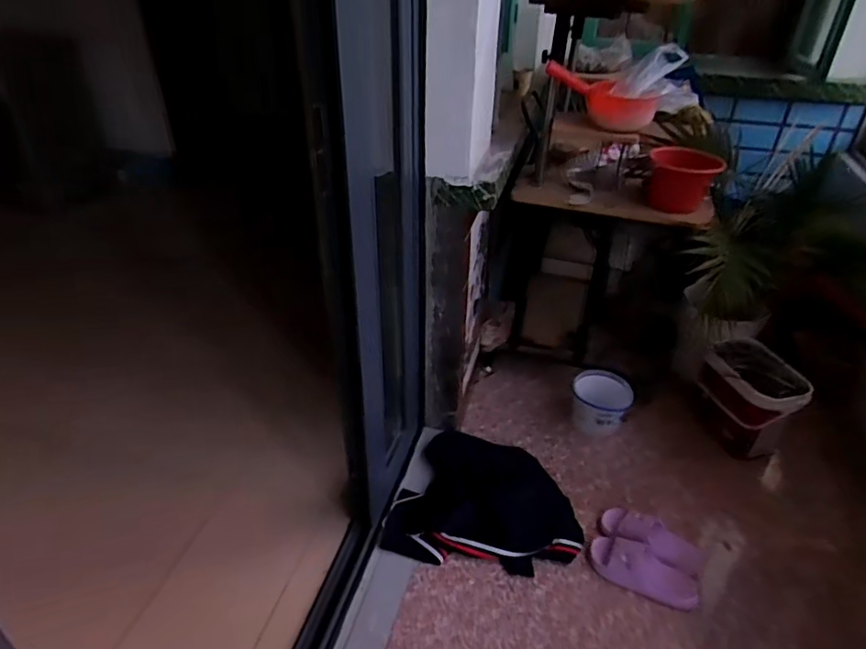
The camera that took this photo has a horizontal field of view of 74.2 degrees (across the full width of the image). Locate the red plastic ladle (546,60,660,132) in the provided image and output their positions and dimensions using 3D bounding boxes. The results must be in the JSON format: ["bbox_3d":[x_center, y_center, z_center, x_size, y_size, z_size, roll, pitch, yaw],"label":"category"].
[{"bbox_3d":[0.433,-0.620,1.547,0.314,0.128,0.146,20,33,-15],"label":"red plastic ladle"}]

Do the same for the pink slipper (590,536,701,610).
[{"bbox_3d":[0.546,0.630,1.483,0.272,0.067,0.111,18,39,22],"label":"pink slipper"}]

